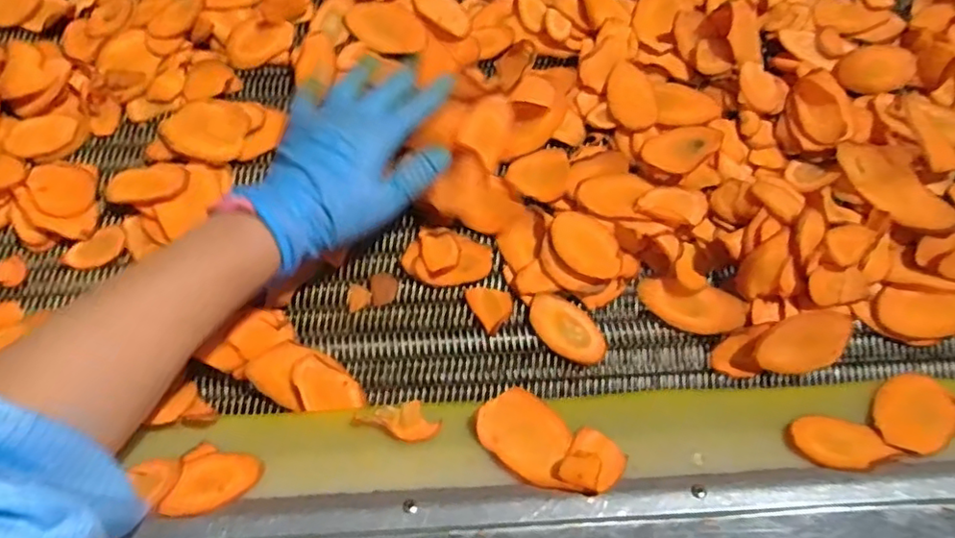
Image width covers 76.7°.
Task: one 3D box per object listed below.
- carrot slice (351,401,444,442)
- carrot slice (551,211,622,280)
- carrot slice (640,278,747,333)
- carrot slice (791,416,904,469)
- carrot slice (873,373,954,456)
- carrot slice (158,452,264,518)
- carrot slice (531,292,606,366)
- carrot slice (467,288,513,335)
[{"bbox_3d":[-0.048,0.092,0.375,0.052,0.004,0.026,16,52,10],"label":"carrot slice"},{"bbox_3d":[0.076,-0.016,0.425,0.055,0.011,0.037,42,76,12],"label":"carrot slice"},{"bbox_3d":[0.150,0.026,0.423,0.070,0.013,0.034,11,72,3],"label":"carrot slice"},{"bbox_3d":[0.218,0.103,0.360,0.058,0.004,0.036,5,34,7],"label":"carrot slice"},{"bbox_3d":[0.274,0.089,0.377,0.043,0.005,0.073,20,40,36],"label":"carrot slice"},{"bbox_3d":[-0.150,0.121,0.344,0.051,0.005,0.036,-4,44,-11],"label":"carrot slice"},{"bbox_3d":[0.063,0.042,0.419,0.060,0.008,0.034,43,76,12],"label":"carrot slice"},{"bbox_3d":[0.010,0.025,0.425,0.028,0.004,0.035,-29,74,-10],"label":"carrot slice"}]

